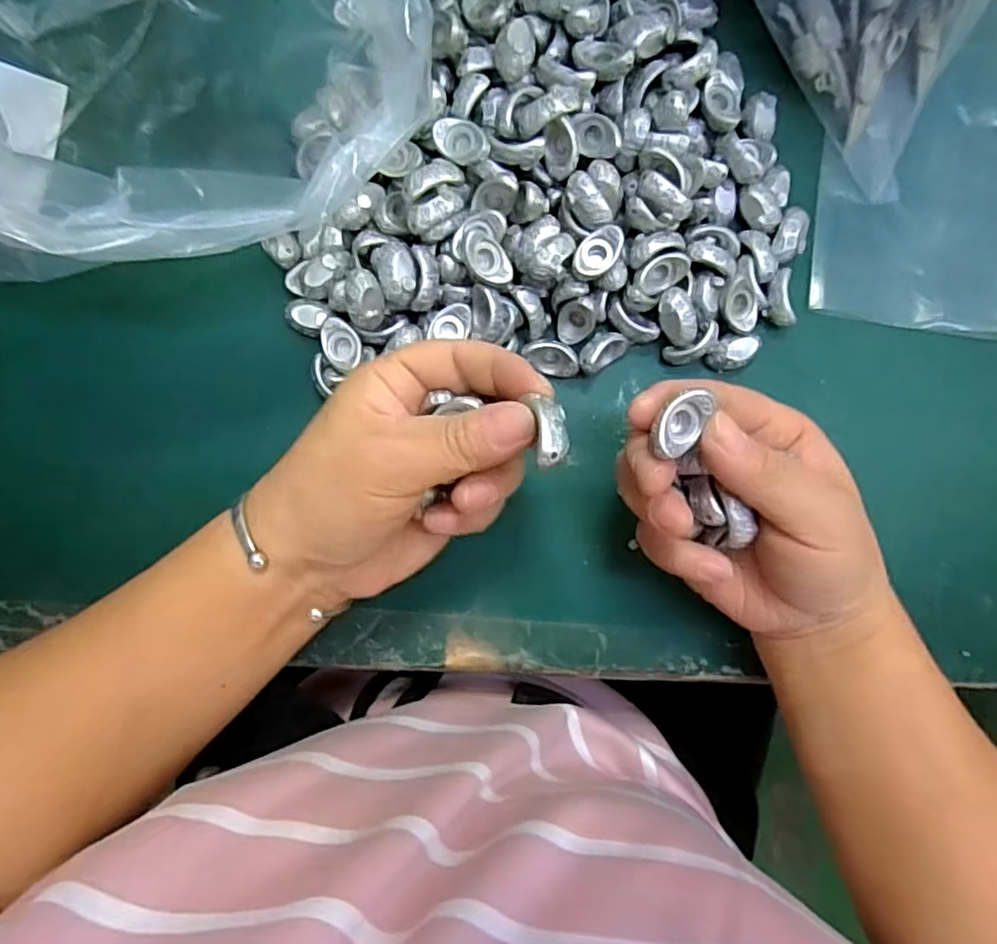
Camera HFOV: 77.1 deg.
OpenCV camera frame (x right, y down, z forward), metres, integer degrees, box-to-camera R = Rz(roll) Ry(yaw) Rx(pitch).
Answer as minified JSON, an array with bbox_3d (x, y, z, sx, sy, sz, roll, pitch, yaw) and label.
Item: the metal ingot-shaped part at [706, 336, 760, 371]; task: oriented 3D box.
[{"bbox_3d":[0.112,-0.058,0.301,0.025,0.014,0.016,-25,91,-4],"label":"metal ingot-shaped part"}]

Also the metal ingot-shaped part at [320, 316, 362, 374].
[{"bbox_3d":[-0.071,-0.057,0.281,0.017,0.006,0.025,-17,90,-4],"label":"metal ingot-shaped part"}]

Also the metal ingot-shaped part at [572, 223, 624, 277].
[{"bbox_3d":[0.043,-0.096,0.275,0.015,0.008,0.026,35,87,-2],"label":"metal ingot-shaped part"}]

